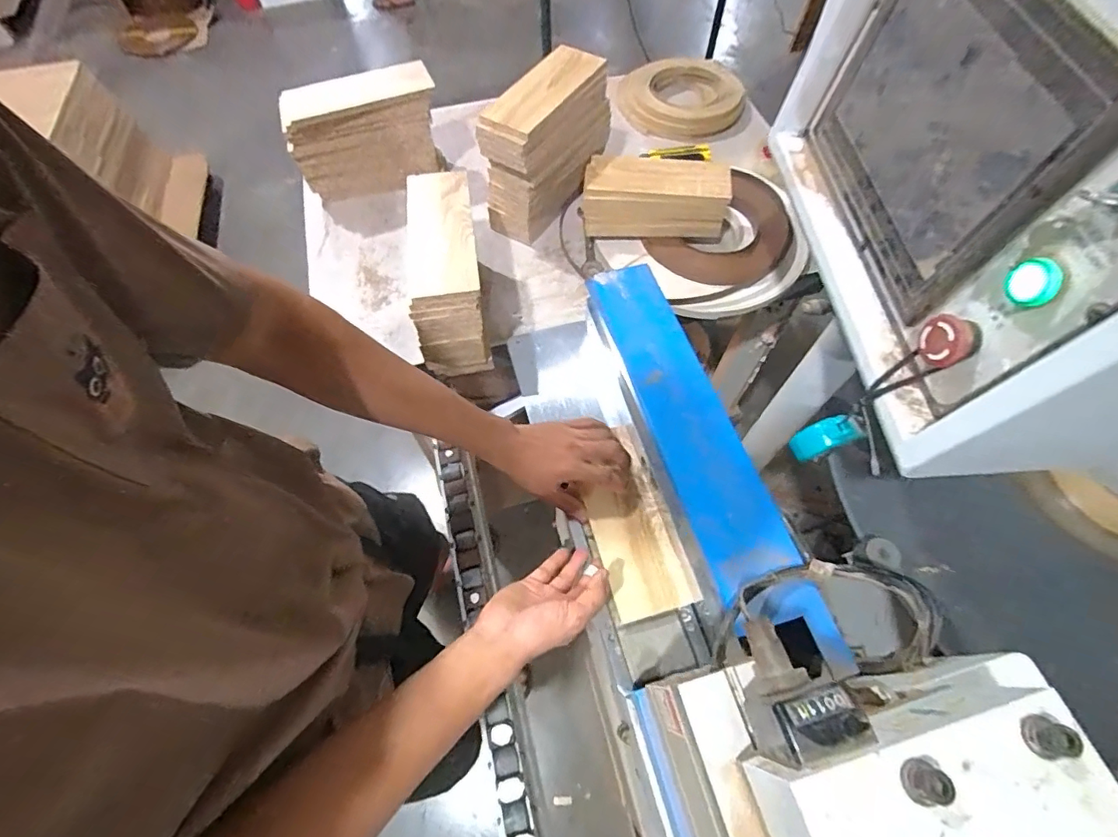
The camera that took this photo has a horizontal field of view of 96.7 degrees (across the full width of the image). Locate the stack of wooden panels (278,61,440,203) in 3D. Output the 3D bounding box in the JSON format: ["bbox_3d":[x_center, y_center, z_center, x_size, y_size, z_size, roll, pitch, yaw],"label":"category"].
[{"bbox_3d":[-0.359,-0.520,0.929,0.268,0.185,0.078,-21,64,-10],"label":"stack of wooden panels"}]

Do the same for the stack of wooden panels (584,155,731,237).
[{"bbox_3d":[0.168,-0.388,0.892,0.244,0.111,0.100,4,62,3],"label":"stack of wooden panels"}]

